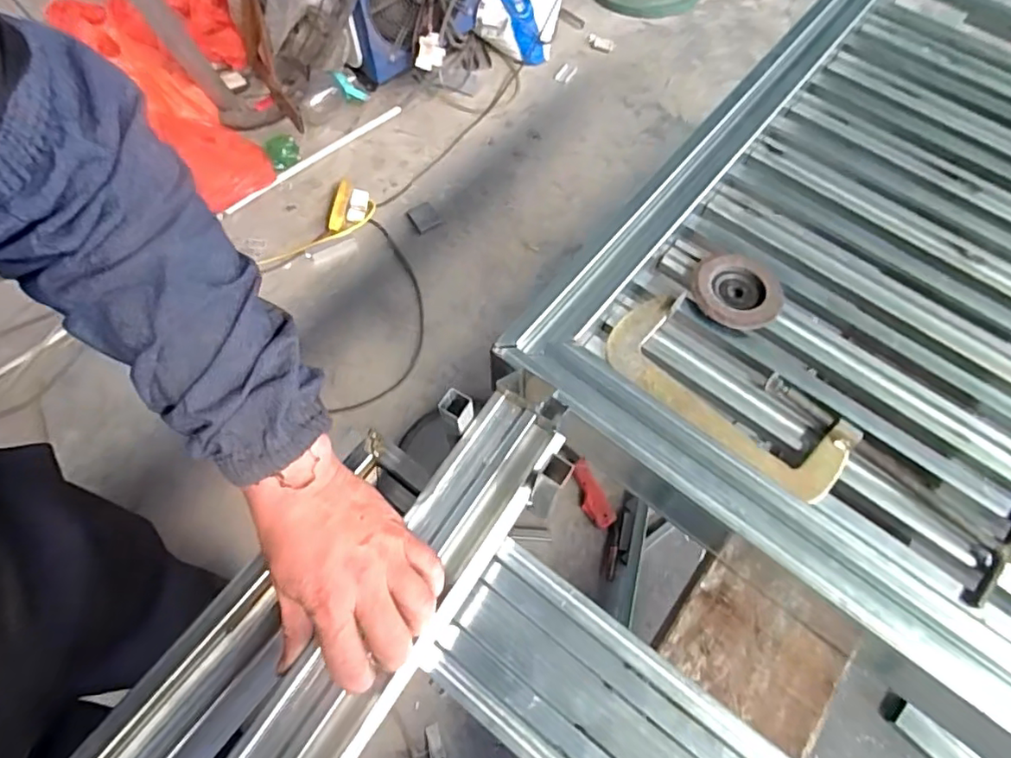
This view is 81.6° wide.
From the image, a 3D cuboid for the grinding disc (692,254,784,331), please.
[{"bbox_3d":[0.249,-0.092,0.631,0.090,0.027,0.092,-1,65,1],"label":"grinding disc"}]

